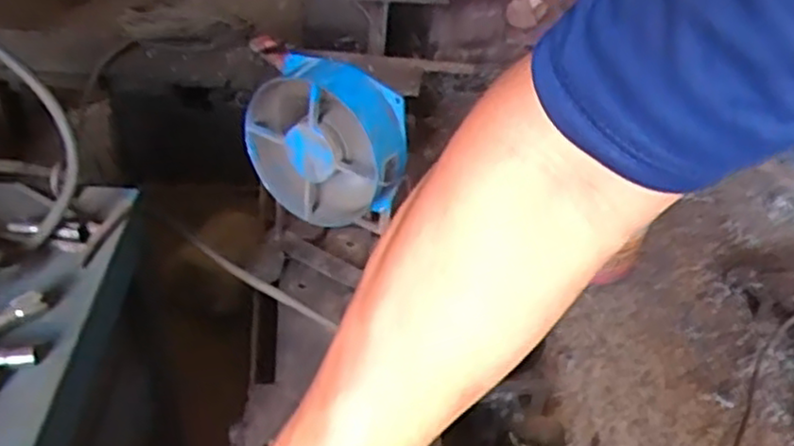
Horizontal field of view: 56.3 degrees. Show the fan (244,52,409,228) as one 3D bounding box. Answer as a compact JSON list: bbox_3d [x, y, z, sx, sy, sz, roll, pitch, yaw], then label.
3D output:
[{"bbox_3d":[-0.094,-0.097,0.980,0.220,0.212,0.082,21,40,19],"label":"fan"}]

